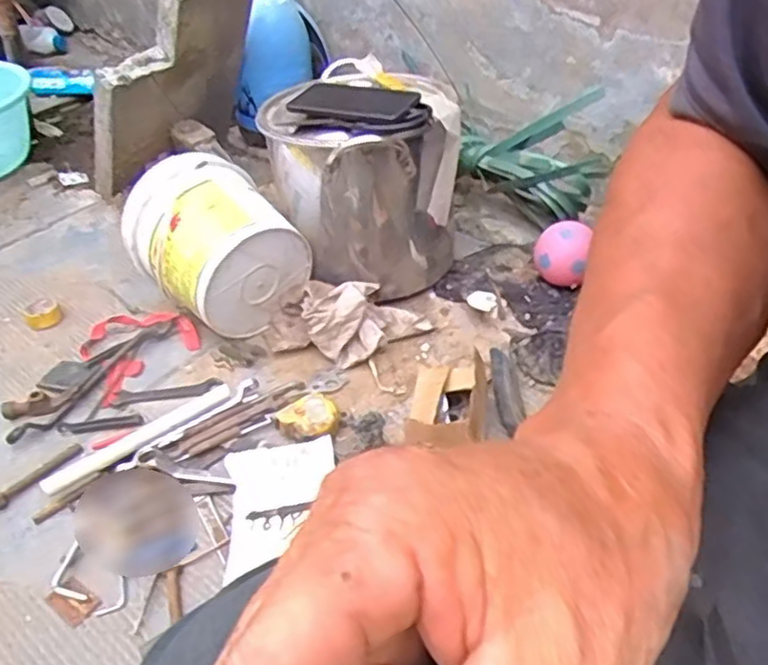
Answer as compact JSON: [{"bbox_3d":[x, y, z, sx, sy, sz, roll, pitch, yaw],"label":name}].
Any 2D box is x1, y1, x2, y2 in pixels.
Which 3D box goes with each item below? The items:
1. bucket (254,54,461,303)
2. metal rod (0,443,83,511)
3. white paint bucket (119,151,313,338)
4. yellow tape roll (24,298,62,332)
[{"bbox_3d":[-0.031,-0.226,1.047,0.252,0.303,0.260,-2,40,1],"label":"bucket"},{"bbox_3d":[-0.409,0.168,0.818,0.023,0.012,0.129,27,49,30],"label":"metal rod"},{"bbox_3d":[-0.226,-0.114,0.991,0.171,0.209,0.176,28,49,31],"label":"white paint bucket"},{"bbox_3d":[-0.508,-0.028,1.053,0.050,0.021,0.058,-31,48,-29],"label":"yellow tape roll"}]

